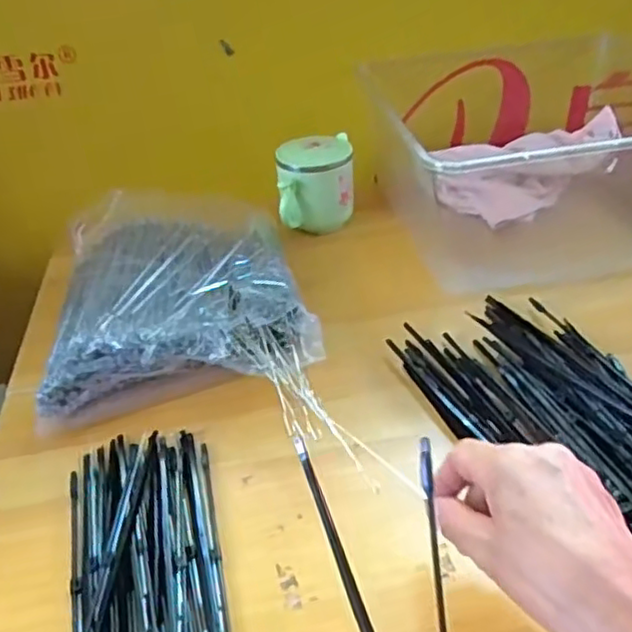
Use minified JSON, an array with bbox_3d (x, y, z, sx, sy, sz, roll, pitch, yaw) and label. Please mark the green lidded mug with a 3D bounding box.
[{"bbox_3d":[0.001,-0.140,0.693,0.078,0.084,0.074,-2,37,2],"label":"green lidded mug"}]

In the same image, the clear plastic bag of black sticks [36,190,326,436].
[{"bbox_3d":[-0.120,-0.027,0.573,0.204,0.070,0.262,-8,37,-6],"label":"clear plastic bag of black sticks"}]

